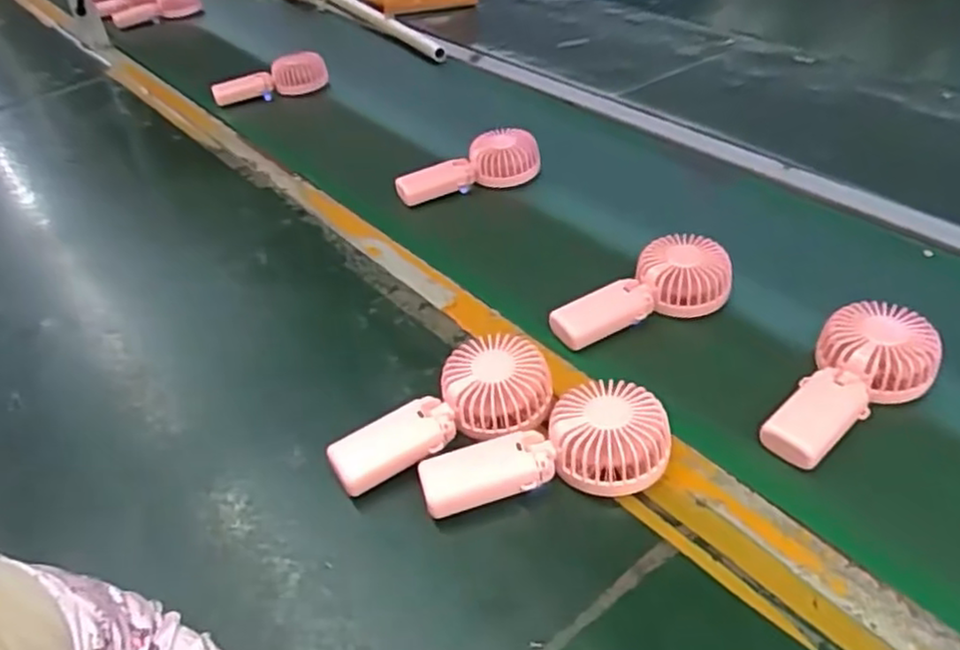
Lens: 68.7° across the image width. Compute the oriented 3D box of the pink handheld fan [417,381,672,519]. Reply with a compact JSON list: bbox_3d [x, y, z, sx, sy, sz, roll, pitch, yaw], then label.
[{"bbox_3d":[0.046,0.090,0.521,0.181,0.047,0.084,-7,41,-1],"label":"pink handheld fan"}]

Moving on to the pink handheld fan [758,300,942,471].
[{"bbox_3d":[0.299,0.051,0.562,0.087,0.051,0.177,29,52,34],"label":"pink handheld fan"}]

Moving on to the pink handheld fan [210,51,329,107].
[{"bbox_3d":[-0.334,-0.388,1.126,0.179,0.060,0.077,-5,41,1],"label":"pink handheld fan"}]

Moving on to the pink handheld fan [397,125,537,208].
[{"bbox_3d":[-0.016,-0.196,0.873,0.180,0.050,0.062,-12,41,-8],"label":"pink handheld fan"}]

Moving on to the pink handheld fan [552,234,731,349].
[{"bbox_3d":[0.150,-0.033,0.675,0.176,0.062,0.076,-14,41,-9],"label":"pink handheld fan"}]

